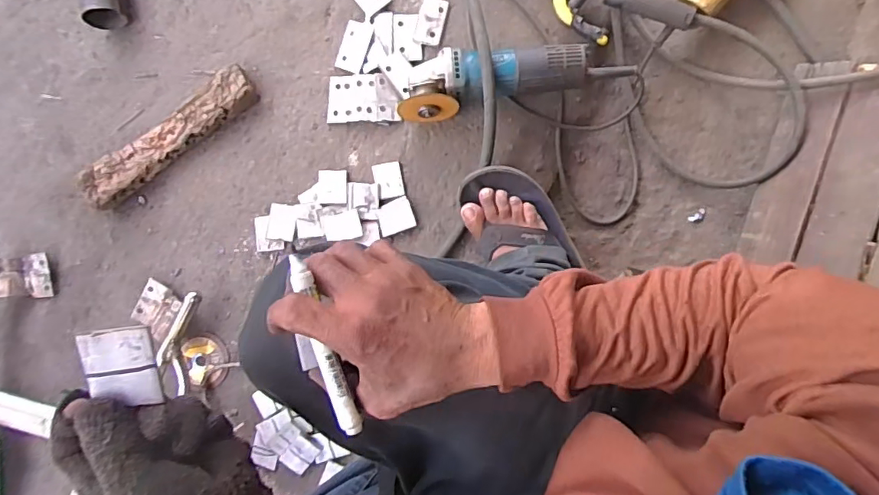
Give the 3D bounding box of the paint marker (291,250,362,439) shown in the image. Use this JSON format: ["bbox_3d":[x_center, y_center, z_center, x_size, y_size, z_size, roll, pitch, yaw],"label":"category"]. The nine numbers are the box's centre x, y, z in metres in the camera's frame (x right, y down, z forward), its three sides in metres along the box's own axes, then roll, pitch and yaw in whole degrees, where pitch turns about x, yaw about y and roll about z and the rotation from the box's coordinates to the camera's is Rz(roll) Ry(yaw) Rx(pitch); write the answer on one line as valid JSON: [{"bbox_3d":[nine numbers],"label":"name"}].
[{"bbox_3d":[-0.076,0.066,0.342,0.013,0.012,0.125,-18,95,8],"label":"paint marker"}]

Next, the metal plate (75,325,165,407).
[{"bbox_3d":[-0.193,0.072,0.313,0.039,0.010,0.048,-6,103,-14],"label":"metal plate"}]

